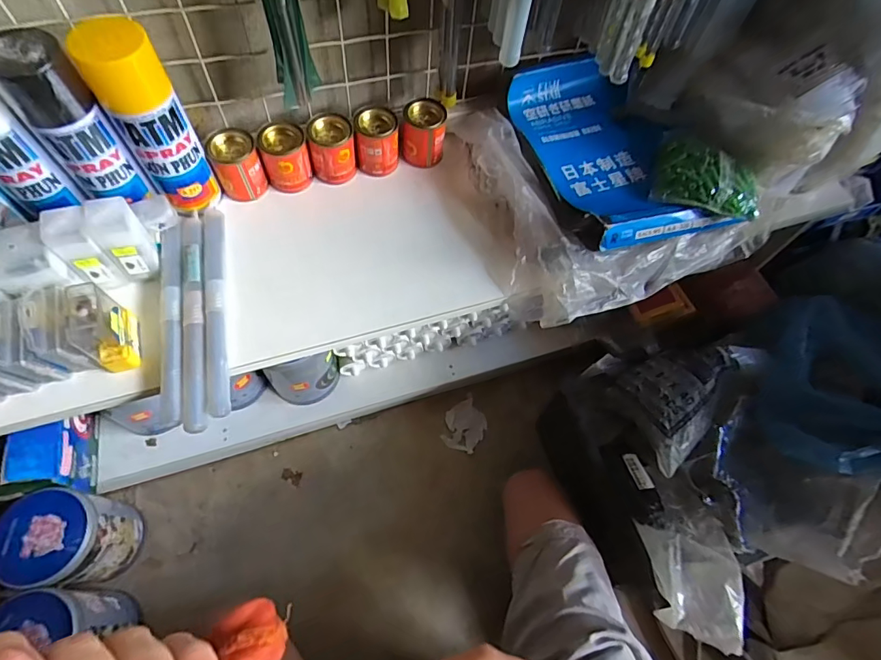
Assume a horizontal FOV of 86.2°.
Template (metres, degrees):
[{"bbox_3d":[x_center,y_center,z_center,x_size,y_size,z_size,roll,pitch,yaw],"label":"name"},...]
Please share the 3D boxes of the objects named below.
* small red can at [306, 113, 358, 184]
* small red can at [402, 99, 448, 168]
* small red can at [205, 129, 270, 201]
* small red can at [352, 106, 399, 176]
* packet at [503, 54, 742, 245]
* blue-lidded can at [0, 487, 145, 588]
[{"bbox_3d":[-0.136,-0.228,0.593,0.054,0.067,0.047,-10,63,-9],"label":"small red can"},{"bbox_3d":[-0.021,-0.256,0.618,0.054,0.067,0.045,6,61,-1],"label":"small red can"},{"bbox_3d":[-0.245,-0.198,0.569,0.053,0.068,0.050,2,62,-3],"label":"small red can"},{"bbox_3d":[-0.081,-0.246,0.609,0.053,0.069,0.053,2,62,-3],"label":"small red can"},{"bbox_3d":[0.209,-0.227,0.598,0.173,0.057,0.279,-18,64,-13],"label":"packet"},{"bbox_3d":[-0.502,0.289,0.650,0.104,0.156,0.109,2,62,-3],"label":"blue-lidded can"}]

